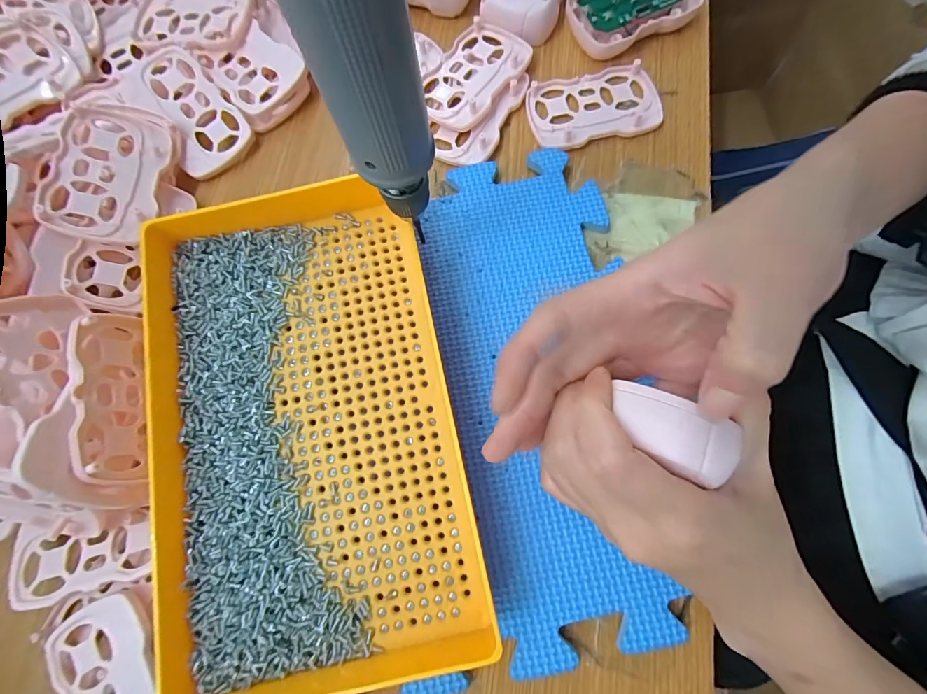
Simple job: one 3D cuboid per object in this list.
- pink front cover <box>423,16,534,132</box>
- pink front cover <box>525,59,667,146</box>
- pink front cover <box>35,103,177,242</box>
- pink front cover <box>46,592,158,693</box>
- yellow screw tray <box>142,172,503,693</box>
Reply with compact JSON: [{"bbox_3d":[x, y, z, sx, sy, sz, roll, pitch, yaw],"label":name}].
[{"bbox_3d":[0.006,-0.189,0.298,0.053,0.008,0.086,33,79,9],"label":"pink front cover"},{"bbox_3d":[0.089,-0.166,0.294,0.088,0.010,0.054,-11,76,-1],"label":"pink front cover"},{"bbox_3d":[-0.214,-0.108,0.262,0.053,0.013,0.095,7,70,-25],"label":"pink front cover"},{"bbox_3d":[-0.172,0.171,0.210,0.054,0.011,0.087,-30,77,-6],"label":"pink front cover"},{"bbox_3d":[-0.084,0.027,0.226,0.155,0.034,0.259,-12,76,-1],"label":"yellow screw tray"}]

